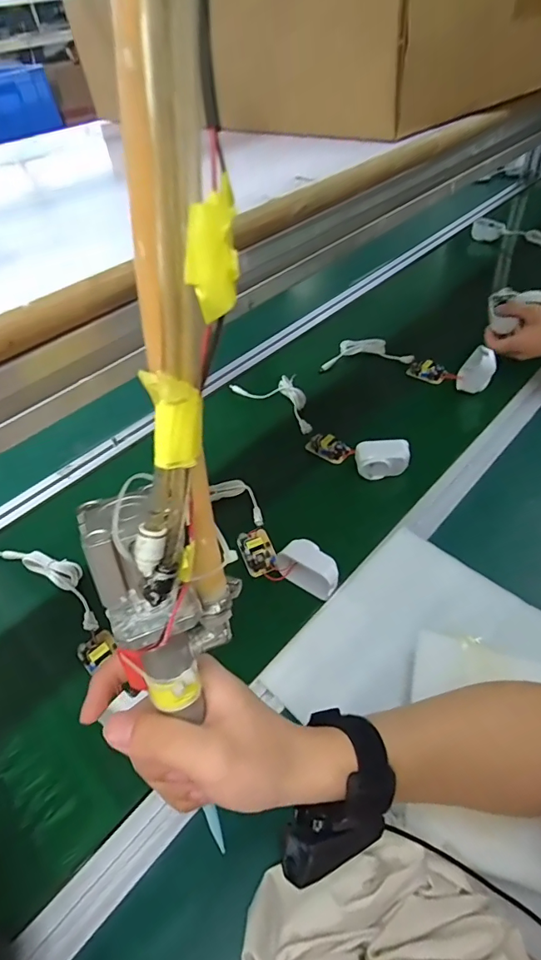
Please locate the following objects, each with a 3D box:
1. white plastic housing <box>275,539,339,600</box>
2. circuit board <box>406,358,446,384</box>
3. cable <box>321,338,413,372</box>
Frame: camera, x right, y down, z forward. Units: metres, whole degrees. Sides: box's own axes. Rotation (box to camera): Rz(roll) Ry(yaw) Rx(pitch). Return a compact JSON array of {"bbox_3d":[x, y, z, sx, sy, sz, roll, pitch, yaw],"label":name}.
[{"bbox_3d":[0.044,0.097,0.520,0.074,0.042,0.035,32,56,34],"label":"white plastic housing"},{"bbox_3d":[0.266,-0.185,0.792,0.065,0.035,0.020,24,52,29],"label":"circuit board"},{"bbox_3d":[0.174,-0.224,0.843,0.158,0.045,0.063,-1,44,7],"label":"cable"}]

